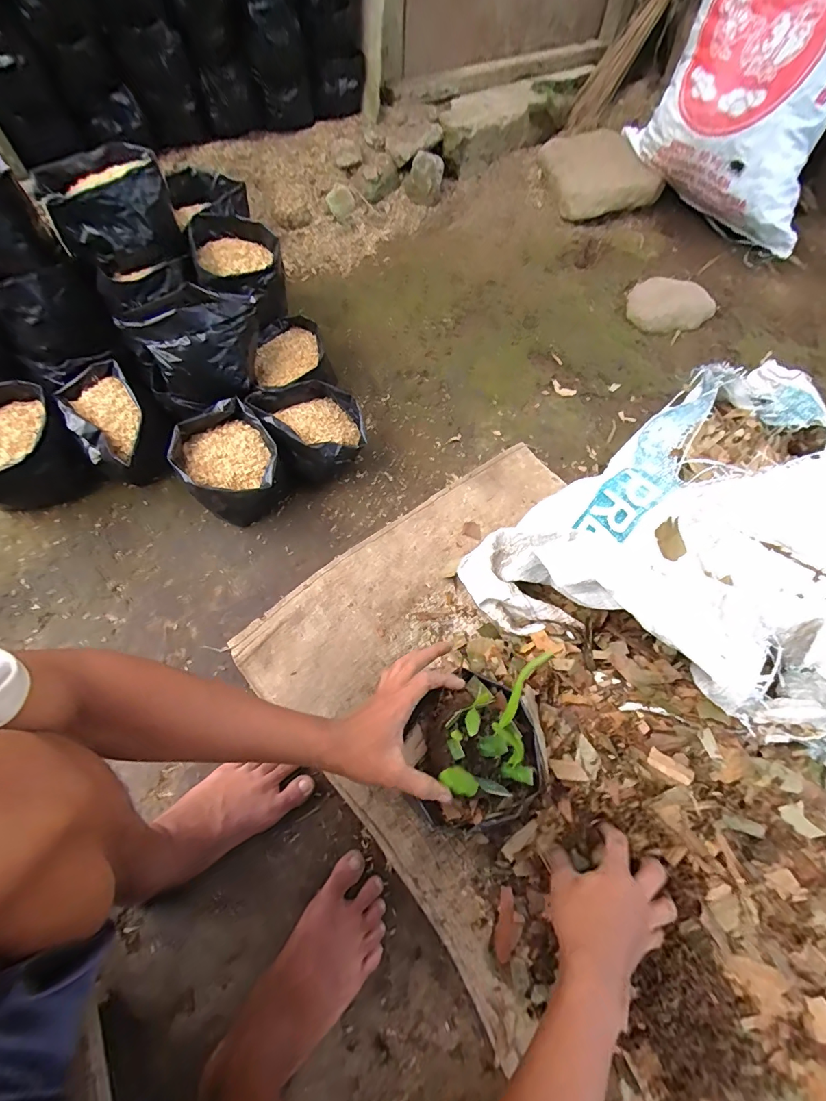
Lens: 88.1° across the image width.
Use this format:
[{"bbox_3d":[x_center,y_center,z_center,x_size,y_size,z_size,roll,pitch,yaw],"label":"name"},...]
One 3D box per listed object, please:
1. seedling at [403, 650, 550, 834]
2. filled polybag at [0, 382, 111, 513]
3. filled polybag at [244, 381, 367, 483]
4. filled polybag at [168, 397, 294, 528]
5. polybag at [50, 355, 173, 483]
[{"bbox_3d":[0.069,0.202,0.454,0.144,0.180,0.139,-13,62,-5],"label":"seedling"},{"bbox_3d":[-0.621,-0.154,0.678,0.165,0.137,0.192,-40,75,-18],"label":"filled polybag"},{"bbox_3d":[-0.166,-0.191,0.733,0.162,0.137,0.132,-22,66,-14],"label":"filled polybag"},{"bbox_3d":[-0.286,-0.121,0.693,0.139,0.147,0.154,-34,68,-17],"label":"filled polybag"},{"bbox_3d":[-0.487,-0.196,0.716,0.118,0.123,0.200,-36,74,-17],"label":"polybag"}]

